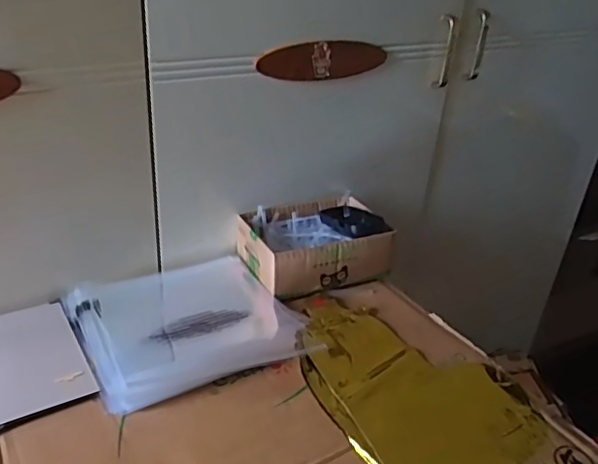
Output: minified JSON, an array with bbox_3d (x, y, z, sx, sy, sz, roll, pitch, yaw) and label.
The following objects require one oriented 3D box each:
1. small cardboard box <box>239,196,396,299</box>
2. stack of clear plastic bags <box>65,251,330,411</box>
[{"bbox_3d":[0.019,0.015,0.796,0.185,0.080,0.137,-10,33,-25],"label":"small cardboard box"},{"bbox_3d":[-0.135,0.097,0.689,0.238,0.026,0.224,-11,34,-26],"label":"stack of clear plastic bags"}]

